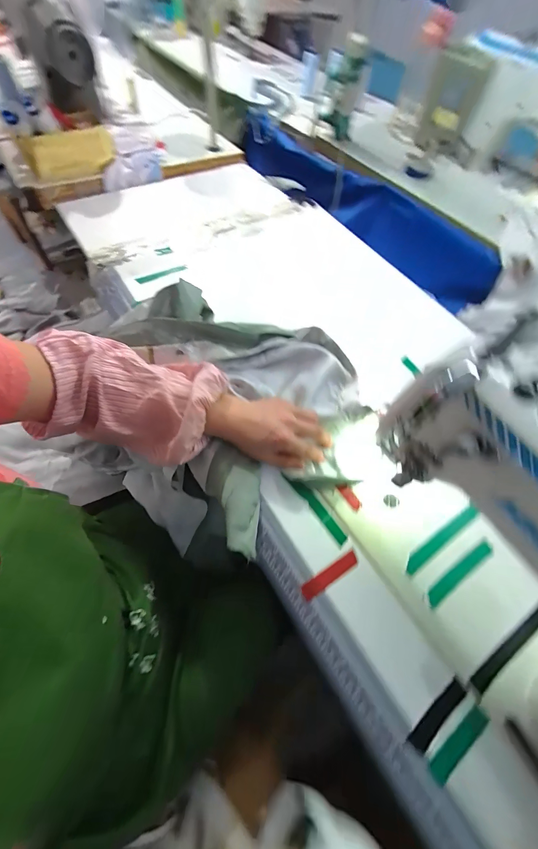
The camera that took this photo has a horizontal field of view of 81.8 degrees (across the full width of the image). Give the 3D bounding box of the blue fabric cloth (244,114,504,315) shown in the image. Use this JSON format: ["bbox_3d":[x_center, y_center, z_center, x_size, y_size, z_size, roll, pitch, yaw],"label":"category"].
[{"bbox_3d":[0.210,-0.639,0.905,0.082,0.154,0.981,-33,68,-21],"label":"blue fabric cloth"}]

